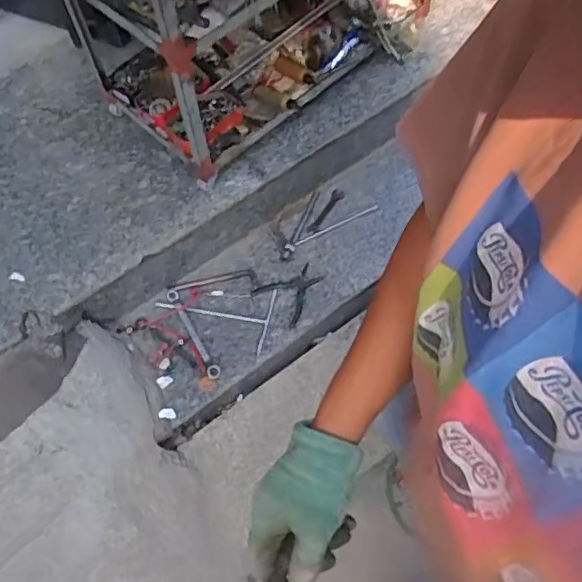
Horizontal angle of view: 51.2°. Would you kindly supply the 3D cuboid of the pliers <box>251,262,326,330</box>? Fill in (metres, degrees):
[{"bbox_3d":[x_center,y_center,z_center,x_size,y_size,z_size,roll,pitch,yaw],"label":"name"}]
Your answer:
[{"bbox_3d":[-0.001,-0.007,1.476,0.133,0.022,0.146,35,67,21],"label":"pliers"}]

